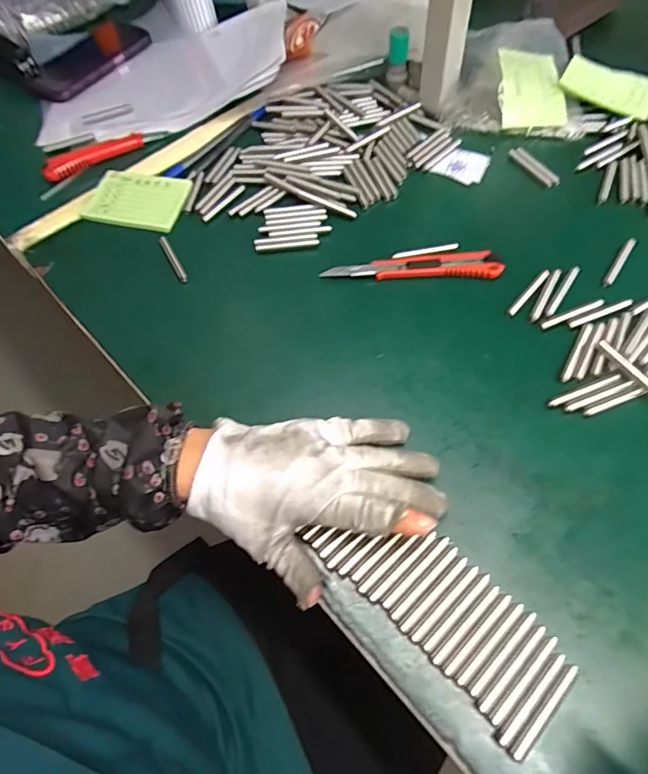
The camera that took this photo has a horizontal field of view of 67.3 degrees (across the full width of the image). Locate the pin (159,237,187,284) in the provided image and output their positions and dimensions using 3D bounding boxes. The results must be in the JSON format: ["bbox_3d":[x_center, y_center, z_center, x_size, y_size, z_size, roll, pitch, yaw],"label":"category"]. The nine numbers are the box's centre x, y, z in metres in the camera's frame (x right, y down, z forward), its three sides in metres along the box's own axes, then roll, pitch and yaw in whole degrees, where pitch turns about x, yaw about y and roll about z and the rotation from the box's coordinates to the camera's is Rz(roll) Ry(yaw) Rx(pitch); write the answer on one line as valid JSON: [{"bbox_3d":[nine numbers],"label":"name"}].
[{"bbox_3d":[-0.140,-0.118,0.450,0.008,0.010,0.058,-26,63,-12],"label":"pin"}]

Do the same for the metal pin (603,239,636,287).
[{"bbox_3d":[0.254,-0.108,0.417,0.008,0.004,0.061,32,66,18],"label":"metal pin"}]

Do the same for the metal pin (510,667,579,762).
[{"bbox_3d":[0.122,0.177,0.267,0.059,0.004,0.007,-40,67,-19],"label":"metal pin"}]

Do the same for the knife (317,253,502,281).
[{"bbox_3d":[0.077,-0.106,0.423,0.150,0.009,0.023,1,60,2],"label":"knife"}]

